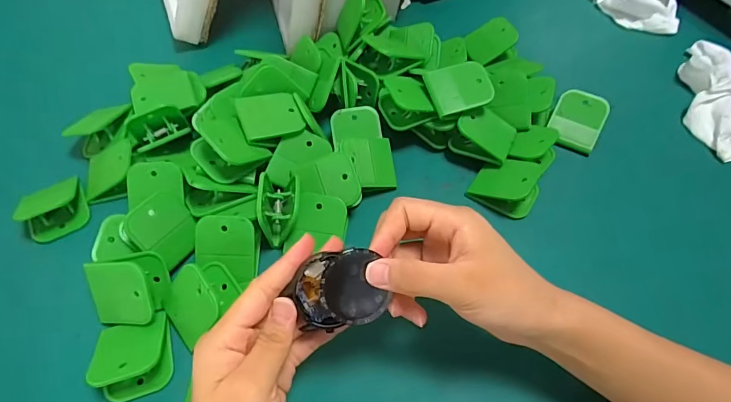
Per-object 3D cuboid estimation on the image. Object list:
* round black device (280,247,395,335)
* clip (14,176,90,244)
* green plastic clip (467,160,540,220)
[{"bbox_3d":[-0.016,0.052,0.247,0.051,0.018,0.045,-28,97,-8],"label":"round black device"},{"bbox_3d":[-0.274,0.004,0.370,0.048,0.029,0.048,-31,63,-17],"label":"clip"},{"bbox_3d":[0.126,-0.015,0.377,0.054,0.036,0.043,27,63,16],"label":"green plastic clip"}]

